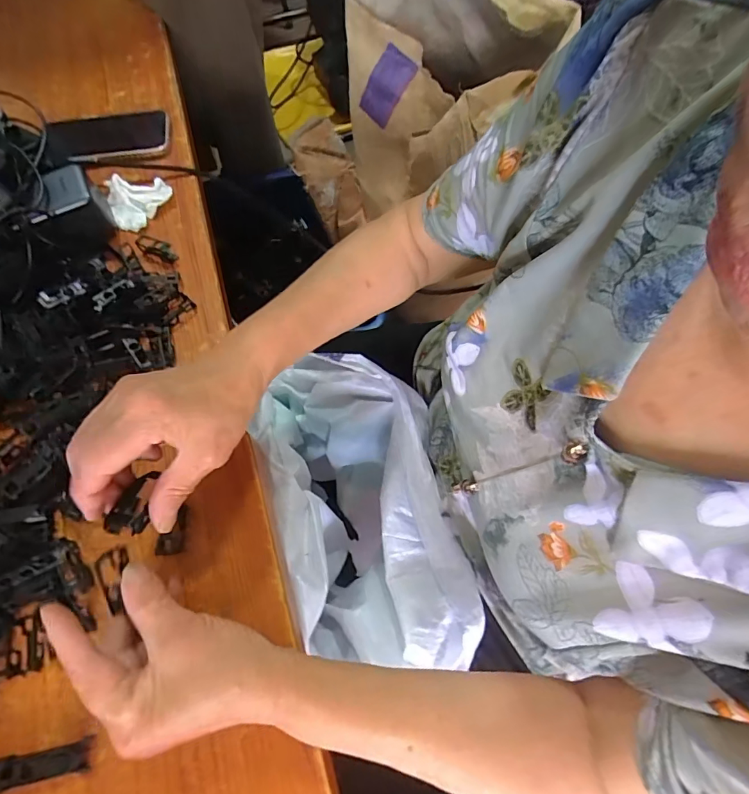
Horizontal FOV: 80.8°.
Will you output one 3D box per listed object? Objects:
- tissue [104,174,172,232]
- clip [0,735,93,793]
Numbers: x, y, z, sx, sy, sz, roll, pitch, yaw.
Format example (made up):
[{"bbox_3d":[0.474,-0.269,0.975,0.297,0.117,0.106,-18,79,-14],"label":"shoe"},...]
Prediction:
[{"bbox_3d":[-0.255,-0.217,0.474,0.065,0.019,0.069,-22,68,-9],"label":"tissue"},{"bbox_3d":[-0.222,0.244,0.290,0.060,0.013,0.018,-11,67,-5],"label":"clip"}]

